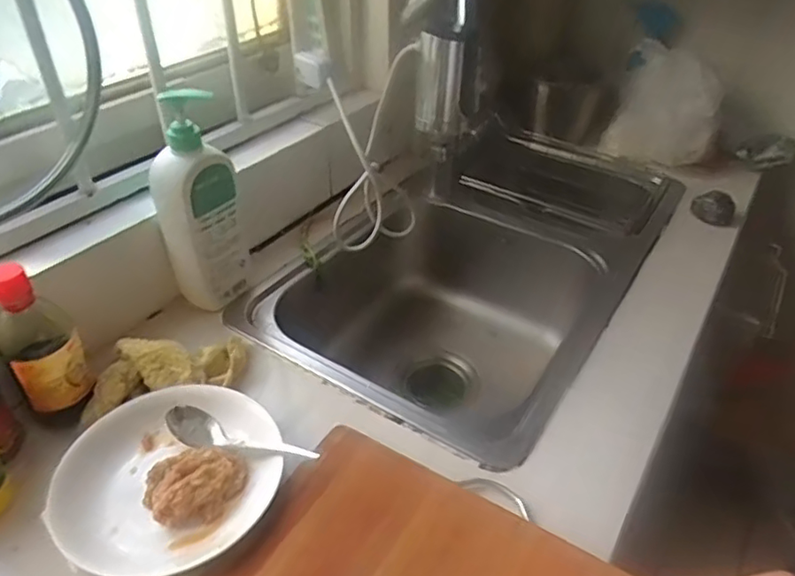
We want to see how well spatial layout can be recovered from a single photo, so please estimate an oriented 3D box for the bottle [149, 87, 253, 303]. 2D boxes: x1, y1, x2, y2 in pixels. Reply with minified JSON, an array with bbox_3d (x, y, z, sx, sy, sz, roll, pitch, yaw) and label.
[{"bbox_3d":[-0.241,-0.095,0.730,0.060,0.274,0.085,27,44,30],"label":"bottle"}]

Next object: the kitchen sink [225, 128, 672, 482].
[{"bbox_3d":[0.141,-0.013,1.001,0.423,0.285,0.768,22,42,25],"label":"kitchen sink"}]

